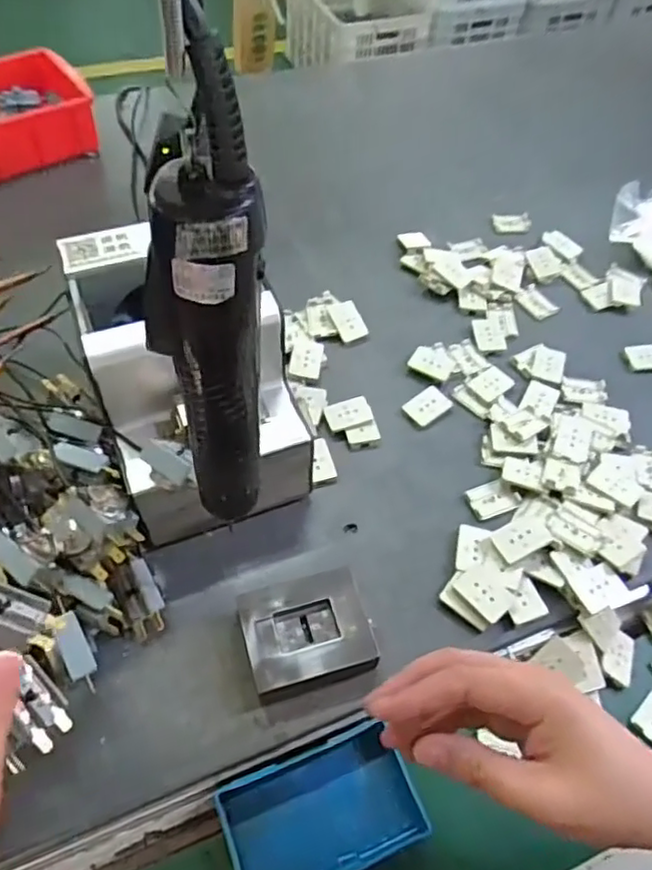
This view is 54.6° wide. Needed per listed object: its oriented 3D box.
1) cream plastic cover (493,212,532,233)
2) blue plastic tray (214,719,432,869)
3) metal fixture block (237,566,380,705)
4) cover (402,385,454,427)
[{"bbox_3d":[0.207,-0.237,0.702,0.040,0.006,0.029,2,55,-3],"label":"cream plastic cover"},{"bbox_3d":[-0.002,0.233,0.389,0.113,0.025,0.070,-17,58,-15],"label":"blue plastic tray"},{"bbox_3d":[-0.012,0.133,0.421,0.080,0.033,0.069,-13,57,-13],"label":"metal fixture block"},{"bbox_3d":[0.089,-0.026,0.548,0.040,0.006,0.028,-32,63,-23],"label":"cover"}]

